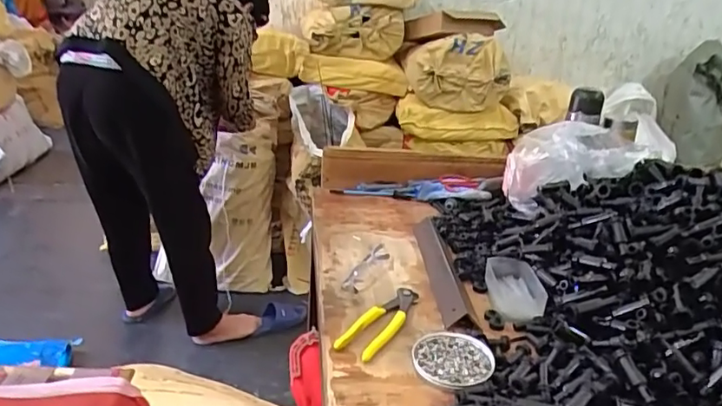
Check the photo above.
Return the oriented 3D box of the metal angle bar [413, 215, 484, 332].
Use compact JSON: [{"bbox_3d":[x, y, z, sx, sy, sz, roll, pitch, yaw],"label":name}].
[{"bbox_3d":[0.122,0.096,0.869,0.043,0.017,0.329,2,21,-4],"label":"metal angle bar"}]

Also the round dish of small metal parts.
[{"bbox_3d":[0.106,0.177,0.650,0.089,0.007,0.091,-2,22,1],"label":"round dish of small metal parts"}]

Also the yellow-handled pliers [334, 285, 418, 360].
[{"bbox_3d":[0.026,0.150,0.718,0.049,0.018,0.162,15,24,27],"label":"yellow-handled pliers"}]

